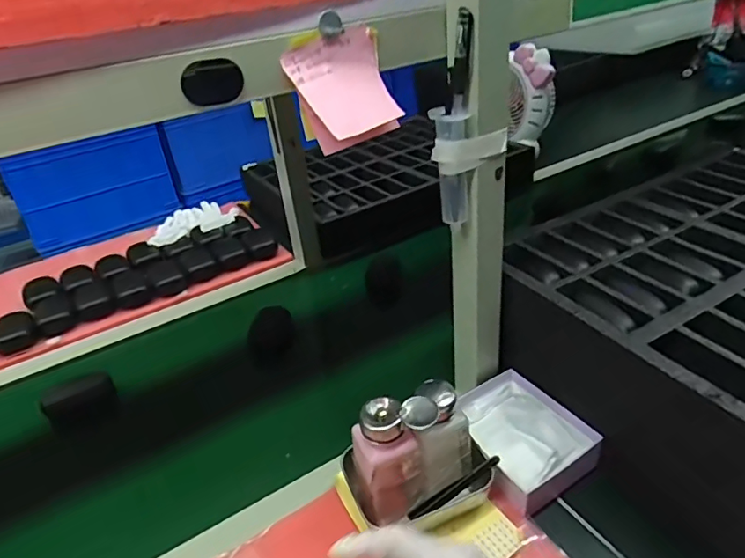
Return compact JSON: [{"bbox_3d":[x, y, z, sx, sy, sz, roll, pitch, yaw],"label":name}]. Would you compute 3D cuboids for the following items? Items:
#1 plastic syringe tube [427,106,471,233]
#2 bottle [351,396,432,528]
[{"bbox_3d":[0.071,-0.099,0.484,0.025,0.115,0.027,-20,35,-22],"label":"plastic syringe tube"},{"bbox_3d":[0.014,0.165,0.479,0.057,0.115,0.046,-18,34,-19],"label":"bottle"}]

